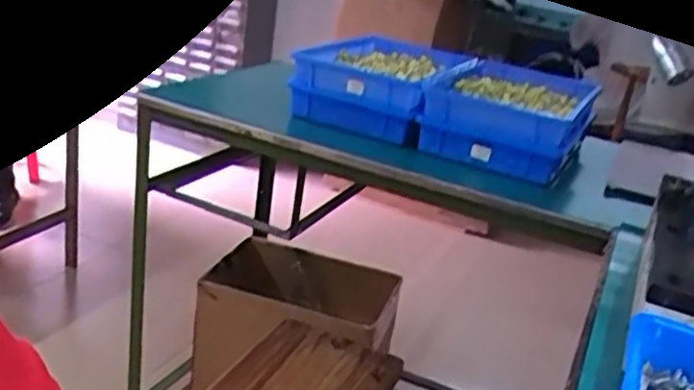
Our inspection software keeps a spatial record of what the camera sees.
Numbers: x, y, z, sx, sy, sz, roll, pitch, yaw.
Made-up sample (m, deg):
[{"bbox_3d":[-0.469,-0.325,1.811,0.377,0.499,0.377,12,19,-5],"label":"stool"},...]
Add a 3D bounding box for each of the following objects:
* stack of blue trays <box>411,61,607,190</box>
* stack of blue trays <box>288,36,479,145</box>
[{"bbox_3d":[0.302,-0.136,1.338,0.233,0.141,0.419,13,21,23],"label":"stack of blue trays"},{"bbox_3d":[0.064,-0.205,1.351,0.273,0.106,0.361,10,20,14],"label":"stack of blue trays"}]

